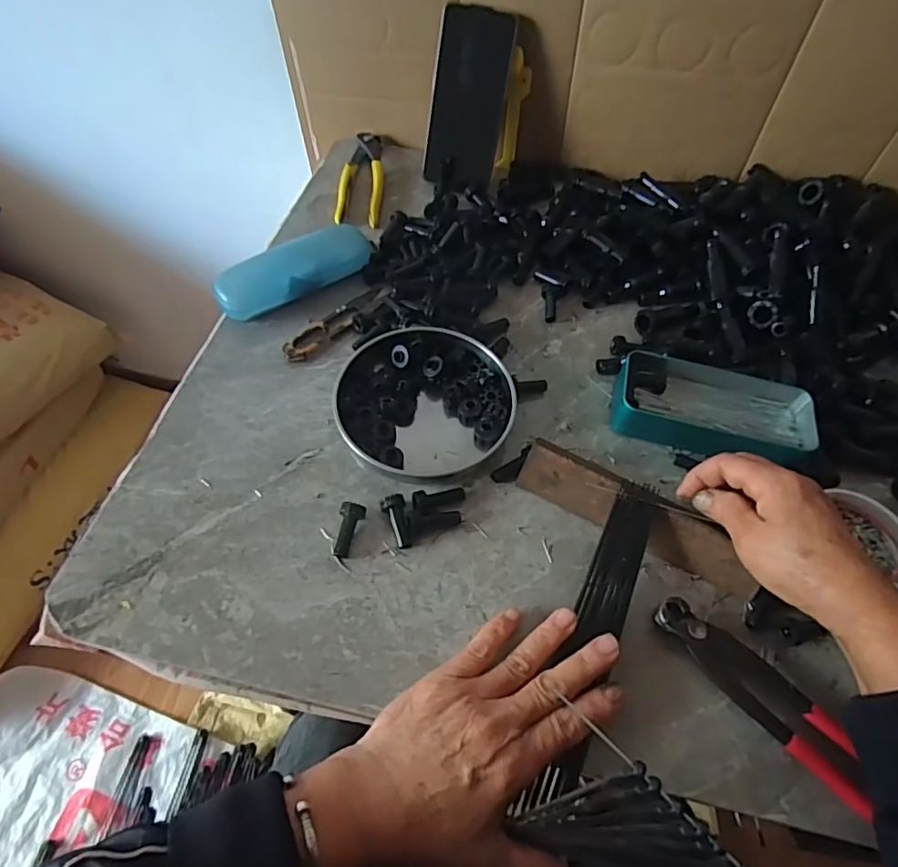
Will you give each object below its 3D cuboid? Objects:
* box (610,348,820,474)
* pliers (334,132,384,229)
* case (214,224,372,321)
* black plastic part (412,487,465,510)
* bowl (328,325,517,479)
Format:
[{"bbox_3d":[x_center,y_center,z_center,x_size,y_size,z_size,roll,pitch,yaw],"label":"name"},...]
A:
[{"bbox_3d":[0.215,-0.021,0.452,0.154,0.032,0.072,13,57,4],"label":"box"},{"bbox_3d":[-0.095,-0.289,0.619,0.044,0.017,0.167,3,57,-3],"label":"pliers"},{"bbox_3d":[-0.137,-0.150,0.508,0.148,0.041,0.036,-33,65,-23],"label":"case"},{"bbox_3d":[-0.007,0.046,0.404,0.038,0.013,0.013,-15,59,-14],"label":"black plastic part"},{"bbox_3d":[-0.019,-0.027,0.443,0.135,0.024,0.127,2,57,-3],"label":"bowl"}]

